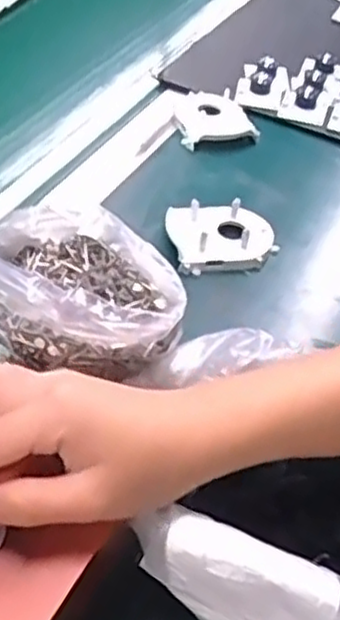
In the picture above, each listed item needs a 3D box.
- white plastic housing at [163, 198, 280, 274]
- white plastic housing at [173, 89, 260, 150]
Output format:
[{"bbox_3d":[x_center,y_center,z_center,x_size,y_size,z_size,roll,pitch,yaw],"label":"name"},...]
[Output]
[{"bbox_3d":[0.041,-0.057,0.578,0.081,0.027,0.065,-5,46,-11],"label":"white plastic housing"},{"bbox_3d":[0.039,-0.182,0.696,0.066,0.019,0.074,-9,47,-15],"label":"white plastic housing"}]

